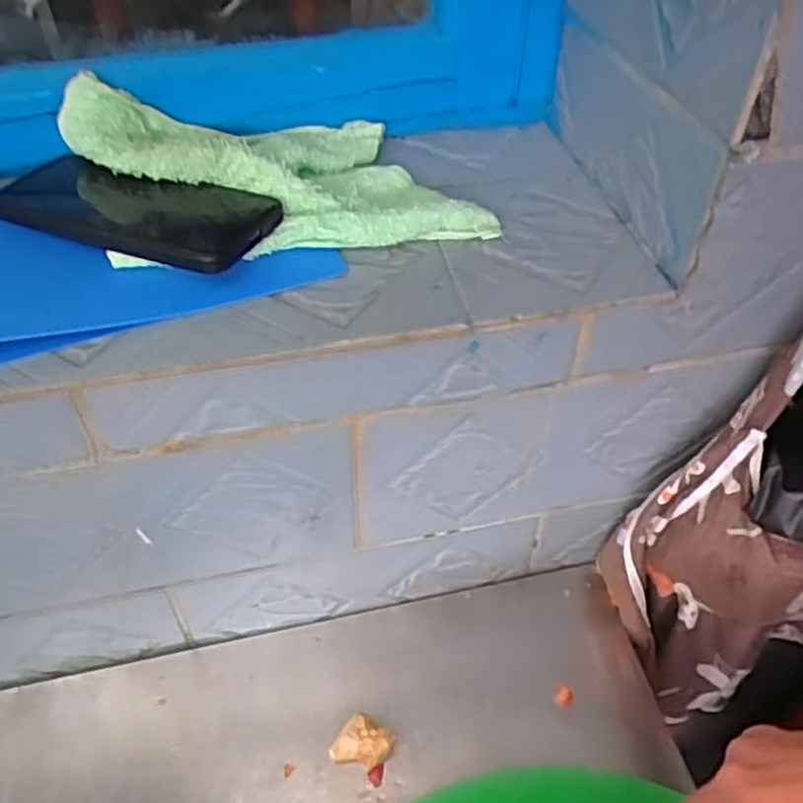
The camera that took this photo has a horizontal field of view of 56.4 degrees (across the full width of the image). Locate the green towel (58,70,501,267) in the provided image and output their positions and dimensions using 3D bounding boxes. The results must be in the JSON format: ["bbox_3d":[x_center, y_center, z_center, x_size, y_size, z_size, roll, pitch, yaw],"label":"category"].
[{"bbox_3d":[-0.079,-0.147,0.465,0.243,0.056,0.134,-9,48,-10],"label":"green towel"}]

